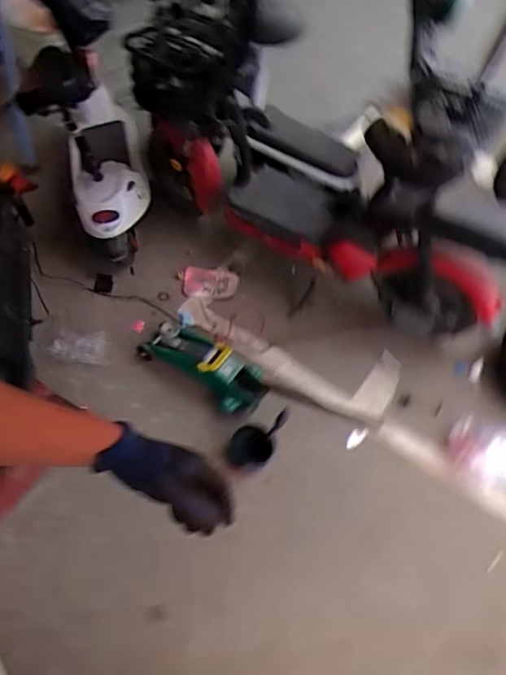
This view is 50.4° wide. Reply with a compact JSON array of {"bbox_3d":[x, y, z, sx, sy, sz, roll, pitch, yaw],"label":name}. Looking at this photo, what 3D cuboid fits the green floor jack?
[{"bbox_3d":[-0.133,0.078,1.566,0.363,0.113,0.167,31,55,5],"label":"green floor jack"}]

